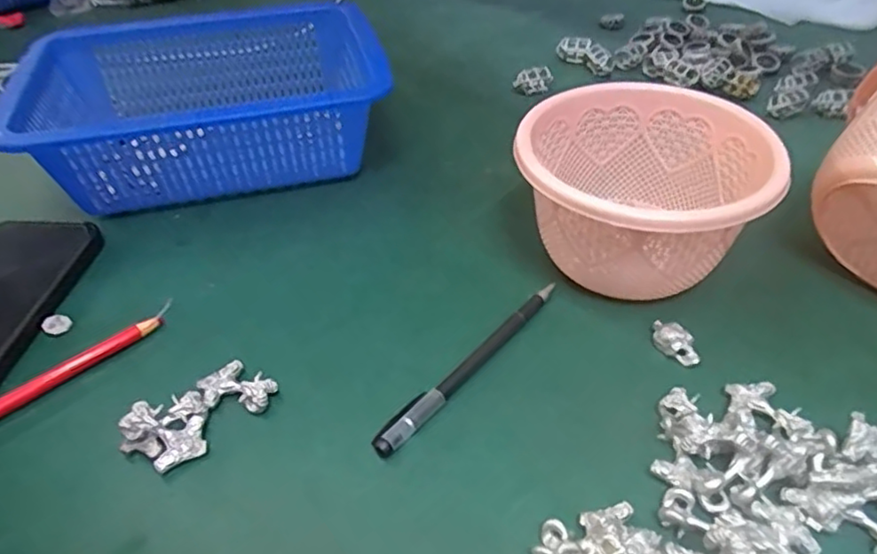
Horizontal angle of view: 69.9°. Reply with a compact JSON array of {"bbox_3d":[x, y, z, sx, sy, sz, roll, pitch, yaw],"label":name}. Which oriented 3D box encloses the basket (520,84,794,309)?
[{"bbox_3d":[0.121,-0.052,0.389,0.137,0.080,0.131,-2,43,2],"label":"basket"}]

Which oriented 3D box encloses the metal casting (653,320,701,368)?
[{"bbox_3d":[0.134,0.037,0.354,0.015,0.012,0.031,-31,49,-25],"label":"metal casting"}]

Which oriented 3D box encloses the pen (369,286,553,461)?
[{"bbox_3d":[0.020,0.046,0.350,0.013,0.007,0.150,31,54,32],"label":"pen"}]

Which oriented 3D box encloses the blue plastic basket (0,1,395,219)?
[{"bbox_3d":[-0.172,-0.130,0.496,0.256,0.099,0.181,-15,44,-11],"label":"blue plastic basket"}]

